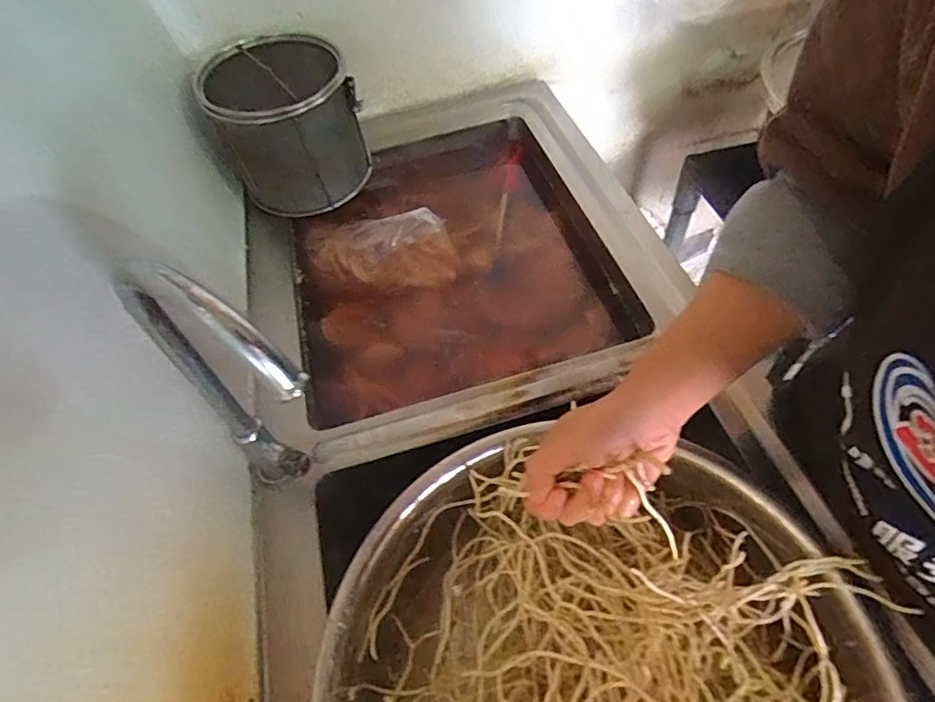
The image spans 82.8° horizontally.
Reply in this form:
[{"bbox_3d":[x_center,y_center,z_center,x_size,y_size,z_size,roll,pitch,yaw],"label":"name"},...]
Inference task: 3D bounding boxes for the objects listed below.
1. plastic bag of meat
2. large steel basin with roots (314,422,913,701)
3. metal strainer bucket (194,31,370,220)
[{"bbox_3d":[-0.130,-0.158,0.795,0.231,0.045,0.121,0,53,4],"label":"plastic bag of meat"},{"bbox_3d":[0.099,0.277,0.417,0.420,0.107,0.413,-2,53,3],"label":"large steel basin with roots"},{"bbox_3d":[-0.259,-0.324,0.774,0.189,0.183,0.217,-21,54,-11],"label":"metal strainer bucket"}]

